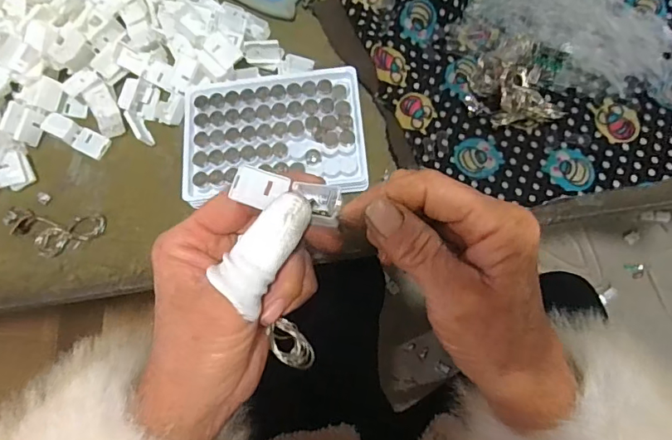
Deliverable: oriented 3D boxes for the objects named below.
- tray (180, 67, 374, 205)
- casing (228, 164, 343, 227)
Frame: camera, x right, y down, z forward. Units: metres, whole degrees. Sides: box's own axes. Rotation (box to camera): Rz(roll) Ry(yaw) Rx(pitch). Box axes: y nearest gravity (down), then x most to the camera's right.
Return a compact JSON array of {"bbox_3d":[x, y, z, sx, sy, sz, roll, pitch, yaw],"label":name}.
[{"bbox_3d":[-0.045,-0.063,0.353,0.131,0.017,0.093,-5,71,4],"label":"tray"},{"bbox_3d":[-0.024,-0.012,0.243,0.057,0.013,0.019,15,69,20],"label":"casing"}]

